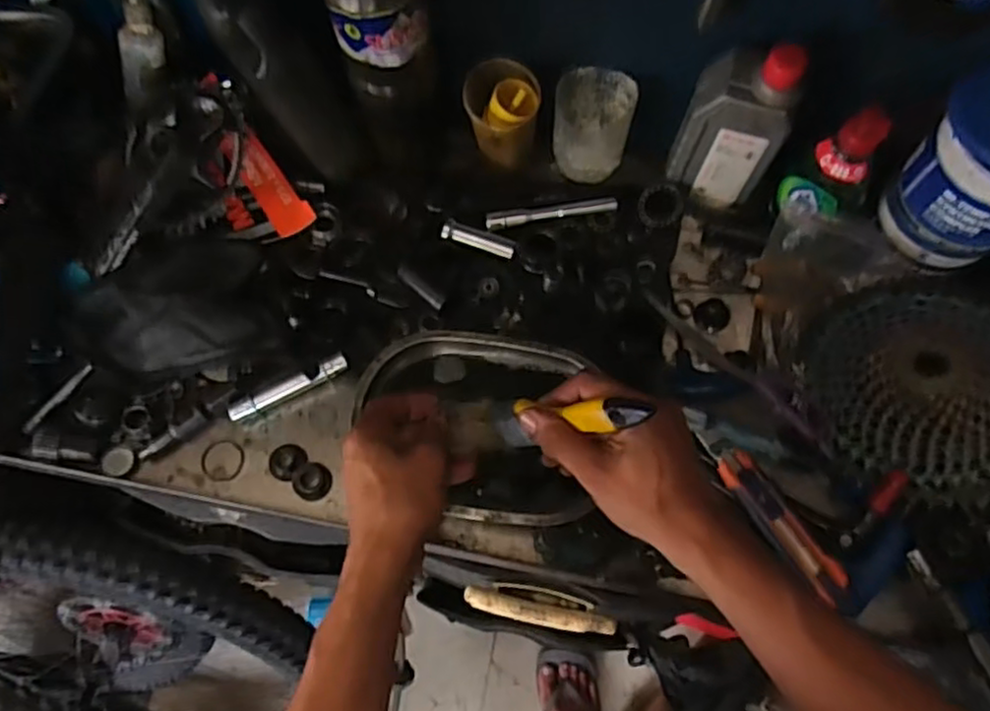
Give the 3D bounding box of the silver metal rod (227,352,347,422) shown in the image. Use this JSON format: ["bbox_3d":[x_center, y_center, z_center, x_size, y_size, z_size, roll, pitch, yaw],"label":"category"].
[{"bbox_3d":[-0.180,0.025,0.608,0.107,0.015,0.018,-23,69,-10],"label":"silver metal rod"}]

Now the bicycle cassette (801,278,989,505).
[{"bbox_3d":[0.349,0.023,0.567,0.170,0.062,0.186,-29,70,-12],"label":"bicycle cassette"}]

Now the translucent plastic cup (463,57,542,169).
[{"bbox_3d":[0.007,-0.218,0.653,0.066,0.090,0.061,0,67,0],"label":"translucent plastic cup"}]

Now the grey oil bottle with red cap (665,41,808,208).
[{"bbox_3d":[0.205,-0.195,0.616,0.081,0.177,0.053,21,68,9],"label":"grey oil bottle with red cap"}]

